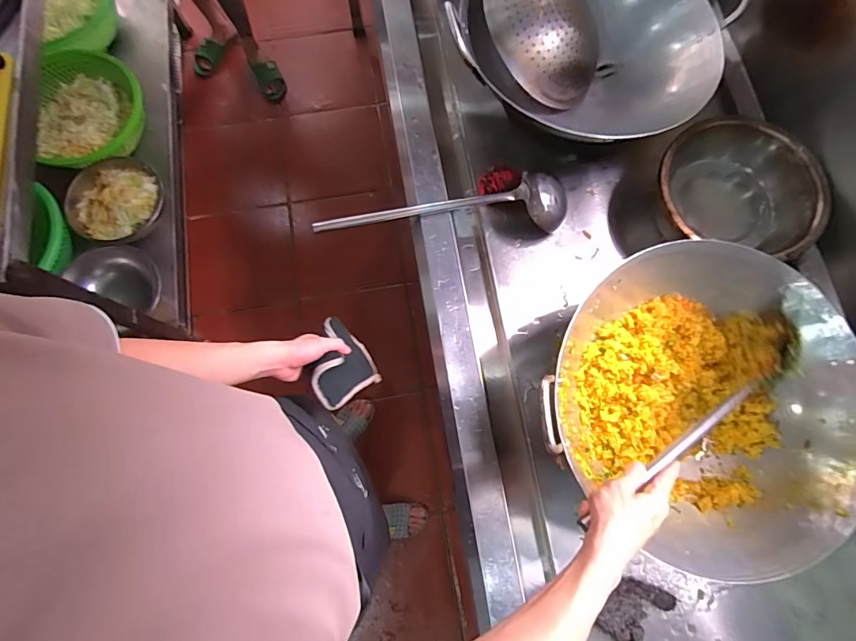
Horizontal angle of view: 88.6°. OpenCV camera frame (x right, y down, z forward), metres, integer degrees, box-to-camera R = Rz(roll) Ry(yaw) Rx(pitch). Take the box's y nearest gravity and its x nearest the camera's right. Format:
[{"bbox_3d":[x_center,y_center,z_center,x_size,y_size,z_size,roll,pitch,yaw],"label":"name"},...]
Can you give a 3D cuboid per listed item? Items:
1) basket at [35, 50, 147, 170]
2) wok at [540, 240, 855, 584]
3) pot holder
[{"bbox_3d":[-1.117,-0.678,1.441,0.341,0.119,0.370,-9,76,-3],"label":"basket"},{"bbox_3d":[0.441,0.126,0.701,0.466,0.150,0.460,0,76,-1],"label":"wok"},{"bbox_3d":[-0.148,0.076,0.764,0.143,0.030,0.140,29,50,-42],"label":"pot holder"}]

